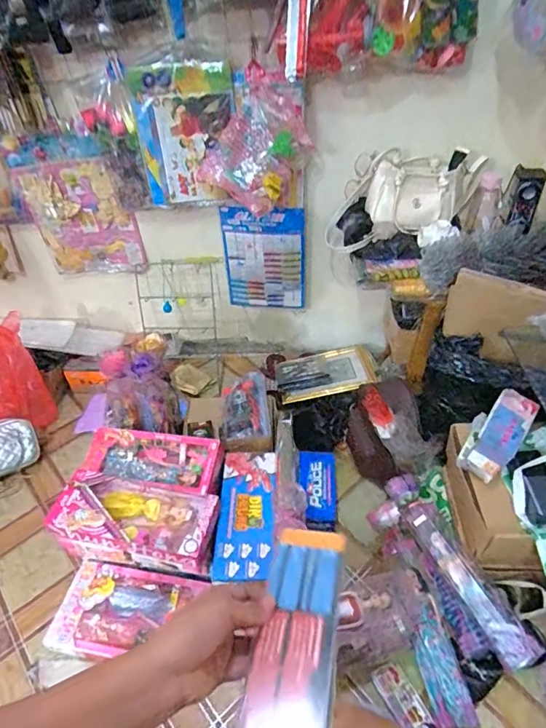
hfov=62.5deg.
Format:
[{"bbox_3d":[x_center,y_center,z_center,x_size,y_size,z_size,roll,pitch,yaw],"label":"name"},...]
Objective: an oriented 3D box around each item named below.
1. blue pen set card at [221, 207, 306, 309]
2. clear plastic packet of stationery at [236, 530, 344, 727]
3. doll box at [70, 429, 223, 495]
[{"bbox_3d":[-0.027,-0.317,1.392,0.238,0.349,0.014,4,46,7],"label":"blue pen set card"},{"bbox_3d":[0.020,0.227,0.372,0.065,0.020,0.204,6,35,11],"label":"clear plastic packet of stationery"},{"bbox_3d":[-0.300,0.228,1.069,0.337,0.044,0.154,2,42,6],"label":"doll box"}]

